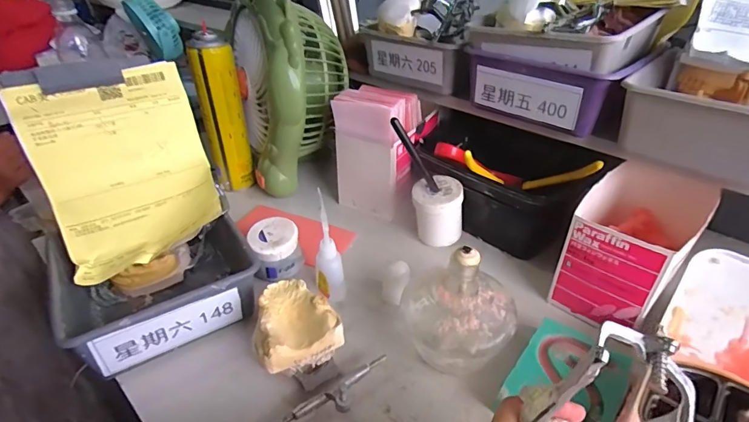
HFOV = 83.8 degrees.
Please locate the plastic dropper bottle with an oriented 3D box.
[{"bbox_3d":[-0.044,0.036,0.394,0.021,0.108,0.027,-14,36,-18],"label":"plastic dropper bottle"}]

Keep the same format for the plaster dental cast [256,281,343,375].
[{"bbox_3d":[-0.068,0.097,0.352,0.068,0.041,0.068,-16,37,-20],"label":"plaster dental cast"}]

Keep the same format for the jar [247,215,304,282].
[{"bbox_3d":[-0.102,0.040,0.433,0.050,0.046,0.051,-10,35,-12],"label":"jar"}]

